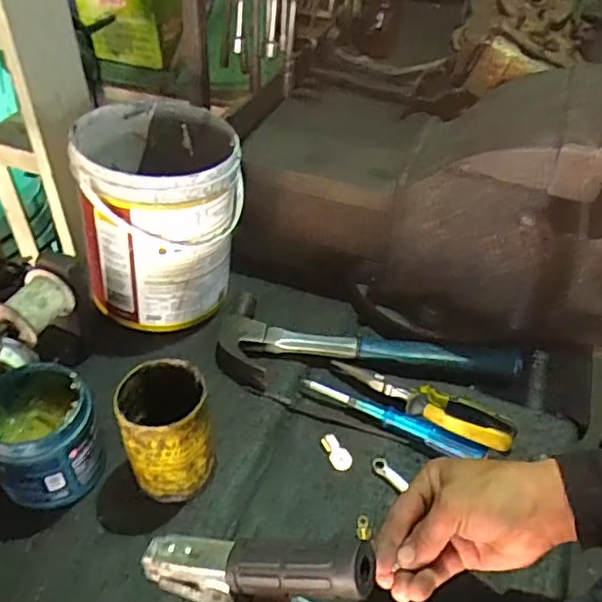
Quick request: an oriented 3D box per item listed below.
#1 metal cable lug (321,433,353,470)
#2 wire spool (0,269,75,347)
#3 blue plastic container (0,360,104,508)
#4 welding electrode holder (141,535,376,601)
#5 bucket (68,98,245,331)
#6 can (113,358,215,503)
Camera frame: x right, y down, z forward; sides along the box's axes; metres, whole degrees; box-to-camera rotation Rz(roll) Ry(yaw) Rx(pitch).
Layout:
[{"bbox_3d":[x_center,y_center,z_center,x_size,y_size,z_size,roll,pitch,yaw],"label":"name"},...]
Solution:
[{"bbox_3d":[0.037,0.149,0.594,0.021,0.006,0.039,-14,45,-17],"label":"metal cable lug"},{"bbox_3d":[-0.255,0.005,0.567,0.048,0.043,0.062,16,44,14],"label":"wire spool"},{"bbox_3d":[-0.226,0.115,0.533,0.090,0.092,0.100,-18,47,-21],"label":"blue plastic container"},{"bbox_3d":[-0.028,0.168,0.369,0.151,0.041,0.032,-13,36,27],"label":"welding electrode holder"},{"bbox_3d":[-0.155,-0.100,0.691,0.173,0.197,0.175,-5,43,-9],"label":"bucket"},{"bbox_3d":[-0.119,0.115,0.531,0.071,0.114,0.071,1,43,-1],"label":"can"}]

